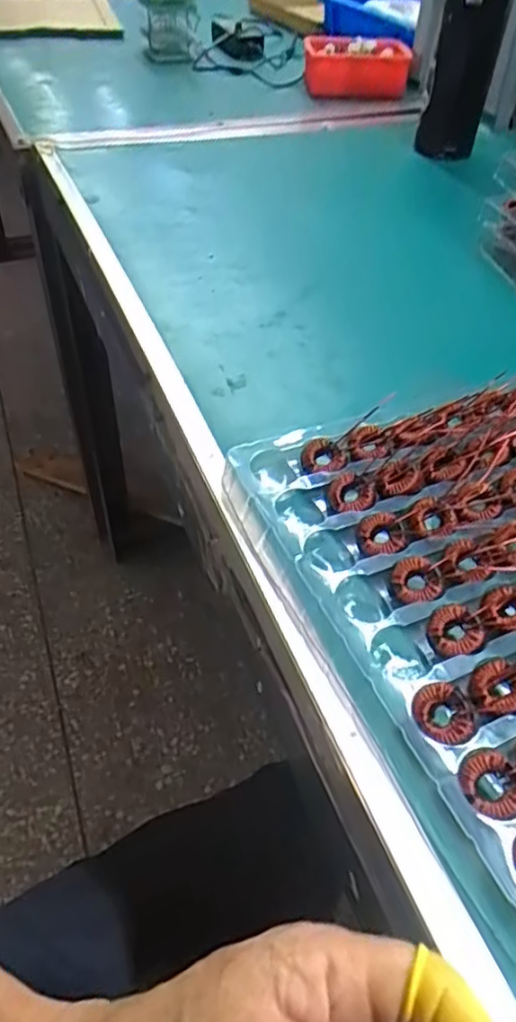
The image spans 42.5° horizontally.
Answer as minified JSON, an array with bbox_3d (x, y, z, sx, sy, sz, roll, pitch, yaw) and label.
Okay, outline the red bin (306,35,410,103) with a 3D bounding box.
[{"bbox_3d":[0.147,-0.675,1.012,0.156,0.052,0.121,5,48,5],"label":"red bin"}]

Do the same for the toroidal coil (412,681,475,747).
[{"bbox_3d":[0.082,0.090,0.293,0.027,0.009,0.025,2,47,-2],"label":"toroidal coil"}]

